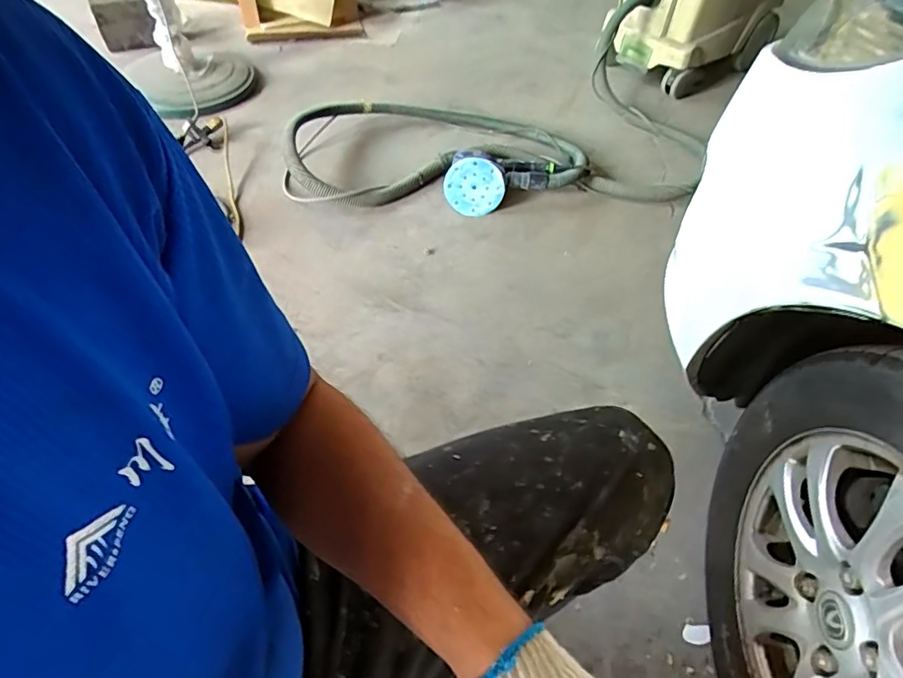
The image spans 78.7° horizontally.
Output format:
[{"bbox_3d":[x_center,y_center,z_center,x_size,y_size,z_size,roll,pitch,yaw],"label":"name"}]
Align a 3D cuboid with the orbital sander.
[{"bbox_3d":[0.112,-0.390,1.358,0.250,0.121,0.156,14,51,8],"label":"orbital sander"}]

